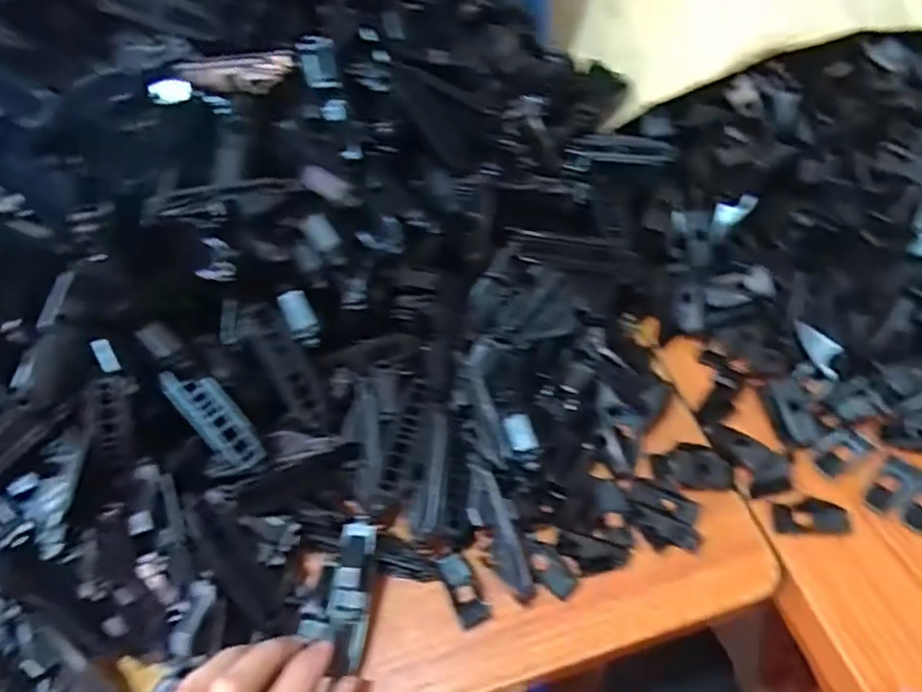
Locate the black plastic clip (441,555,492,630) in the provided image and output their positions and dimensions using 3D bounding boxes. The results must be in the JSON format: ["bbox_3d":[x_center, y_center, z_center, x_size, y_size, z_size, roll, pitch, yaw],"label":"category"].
[{"bbox_3d":[0.002,0.135,0.366,0.017,0.010,0.038,-22,55,-10],"label":"black plastic clip"}]

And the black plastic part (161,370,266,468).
[{"bbox_3d":[-0.133,0.038,0.356,0.067,0.008,0.024,45,66,3],"label":"black plastic part"}]

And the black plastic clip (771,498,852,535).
[{"bbox_3d":[0.202,0.098,0.380,0.042,0.009,0.019,-2,54,4],"label":"black plastic clip"}]

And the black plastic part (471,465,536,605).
[{"bbox_3d":[0.022,0.102,0.359,0.016,0.007,0.073,-19,77,-8],"label":"black plastic part"}]

